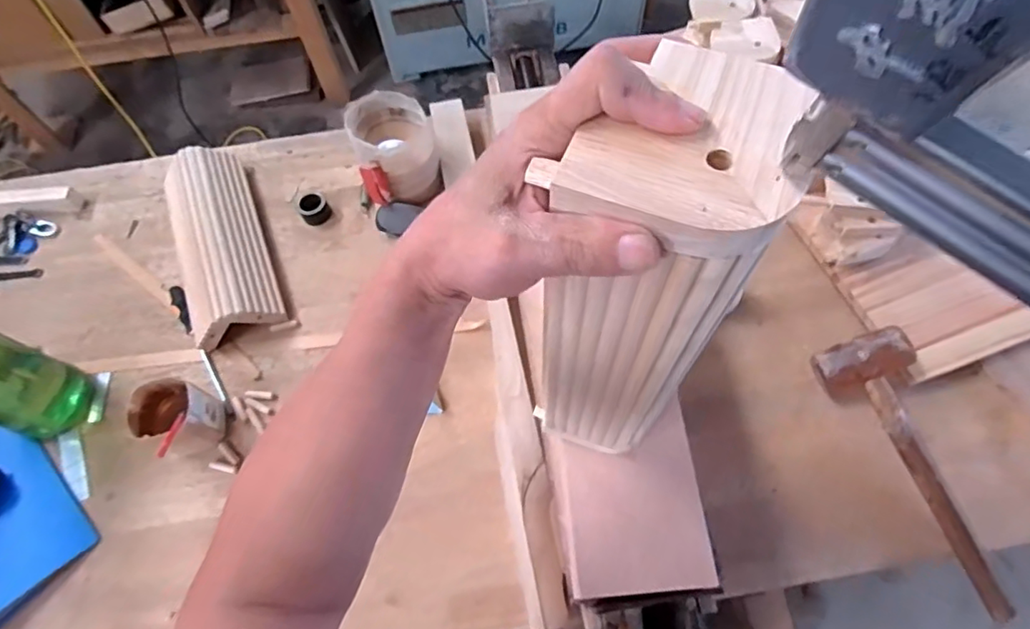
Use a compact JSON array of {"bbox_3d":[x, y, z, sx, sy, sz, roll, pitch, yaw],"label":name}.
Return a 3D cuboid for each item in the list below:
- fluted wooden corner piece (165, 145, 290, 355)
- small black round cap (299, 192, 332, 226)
[{"bbox_3d":[-0.453,-0.115,0.856,0.129,0.063,0.341,-24,65,-8],"label":"fluted wooden corner piece"},{"bbox_3d":[-0.318,-0.168,0.908,0.044,0.030,0.044,-2,64,3],"label":"small black round cap"}]

